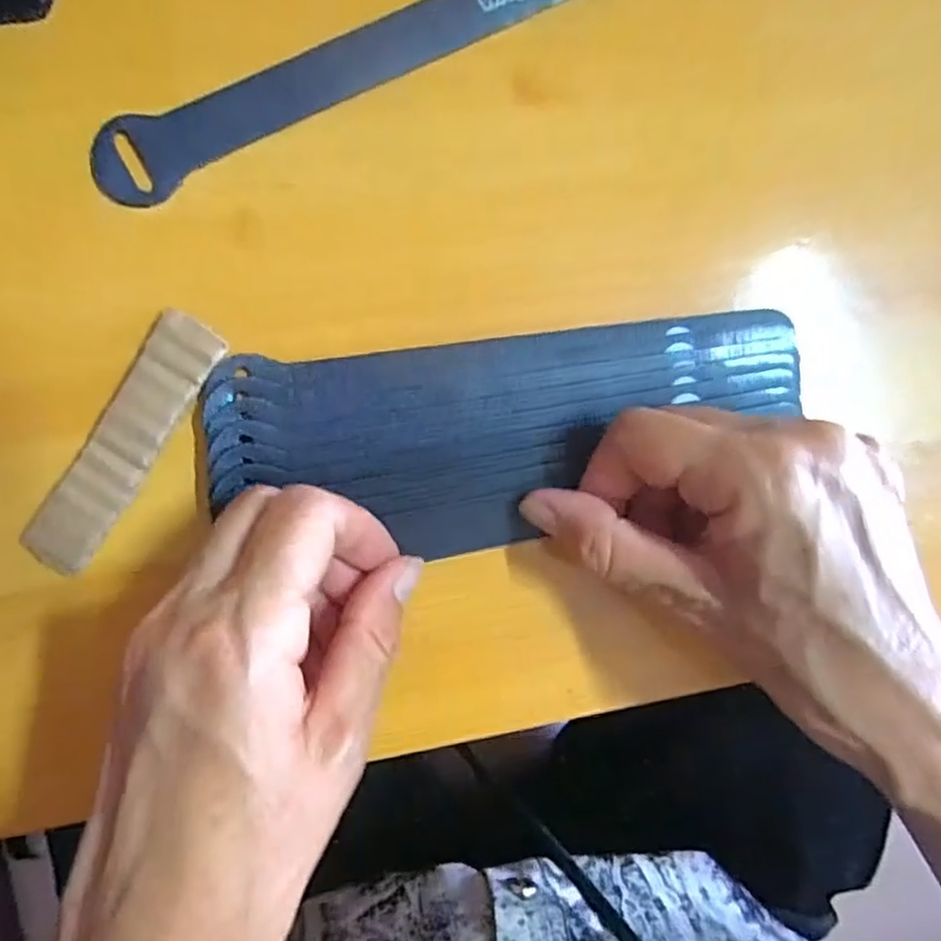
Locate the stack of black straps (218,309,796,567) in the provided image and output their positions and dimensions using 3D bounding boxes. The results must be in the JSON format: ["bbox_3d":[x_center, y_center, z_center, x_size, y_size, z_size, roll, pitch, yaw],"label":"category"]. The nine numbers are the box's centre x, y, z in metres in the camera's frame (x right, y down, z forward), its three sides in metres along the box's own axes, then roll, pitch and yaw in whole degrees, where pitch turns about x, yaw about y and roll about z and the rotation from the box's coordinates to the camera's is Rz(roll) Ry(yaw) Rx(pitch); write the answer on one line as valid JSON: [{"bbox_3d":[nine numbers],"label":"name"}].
[{"bbox_3d":[0.017,-0.013,0.234,0.198,0.017,0.070,-10,88,-6],"label":"stack of black straps"}]

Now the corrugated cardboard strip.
[{"bbox_3d":[-0.108,-0.008,0.218,0.020,0.012,0.086,30,83,-5],"label":"corrugated cardboard strip"}]

